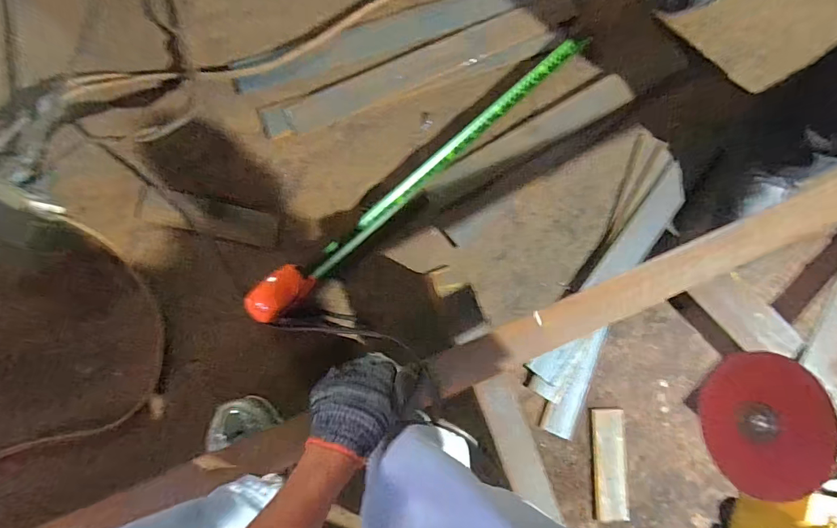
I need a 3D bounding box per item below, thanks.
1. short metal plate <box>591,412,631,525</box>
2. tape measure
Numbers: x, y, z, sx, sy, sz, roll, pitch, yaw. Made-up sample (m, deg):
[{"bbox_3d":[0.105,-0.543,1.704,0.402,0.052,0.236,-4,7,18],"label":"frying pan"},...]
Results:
[{"bbox_3d":[0.284,0.298,0.633,0.054,0.006,0.159,-1,86,-6],"label":"short metal plate"},{"bbox_3d":[0.023,-0.148,0.603,0.637,0.072,0.047,-42,90,-7],"label":"tape measure"}]

